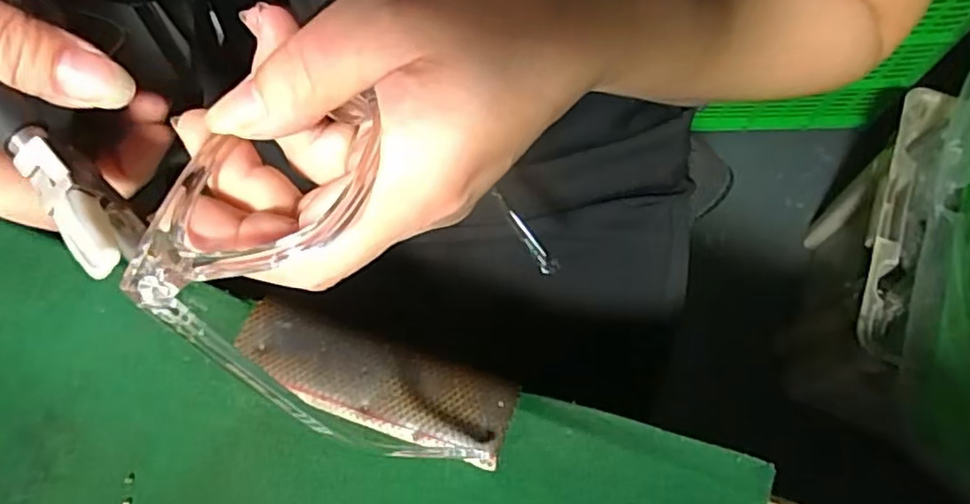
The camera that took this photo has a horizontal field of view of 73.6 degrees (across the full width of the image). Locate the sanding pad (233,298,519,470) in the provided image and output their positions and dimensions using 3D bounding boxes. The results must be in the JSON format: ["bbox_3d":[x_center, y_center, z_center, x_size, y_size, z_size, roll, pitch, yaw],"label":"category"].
[{"bbox_3d":[-0.047,0.053,0.269,0.116,0.007,0.036,17,68,5],"label":"sanding pad"}]

